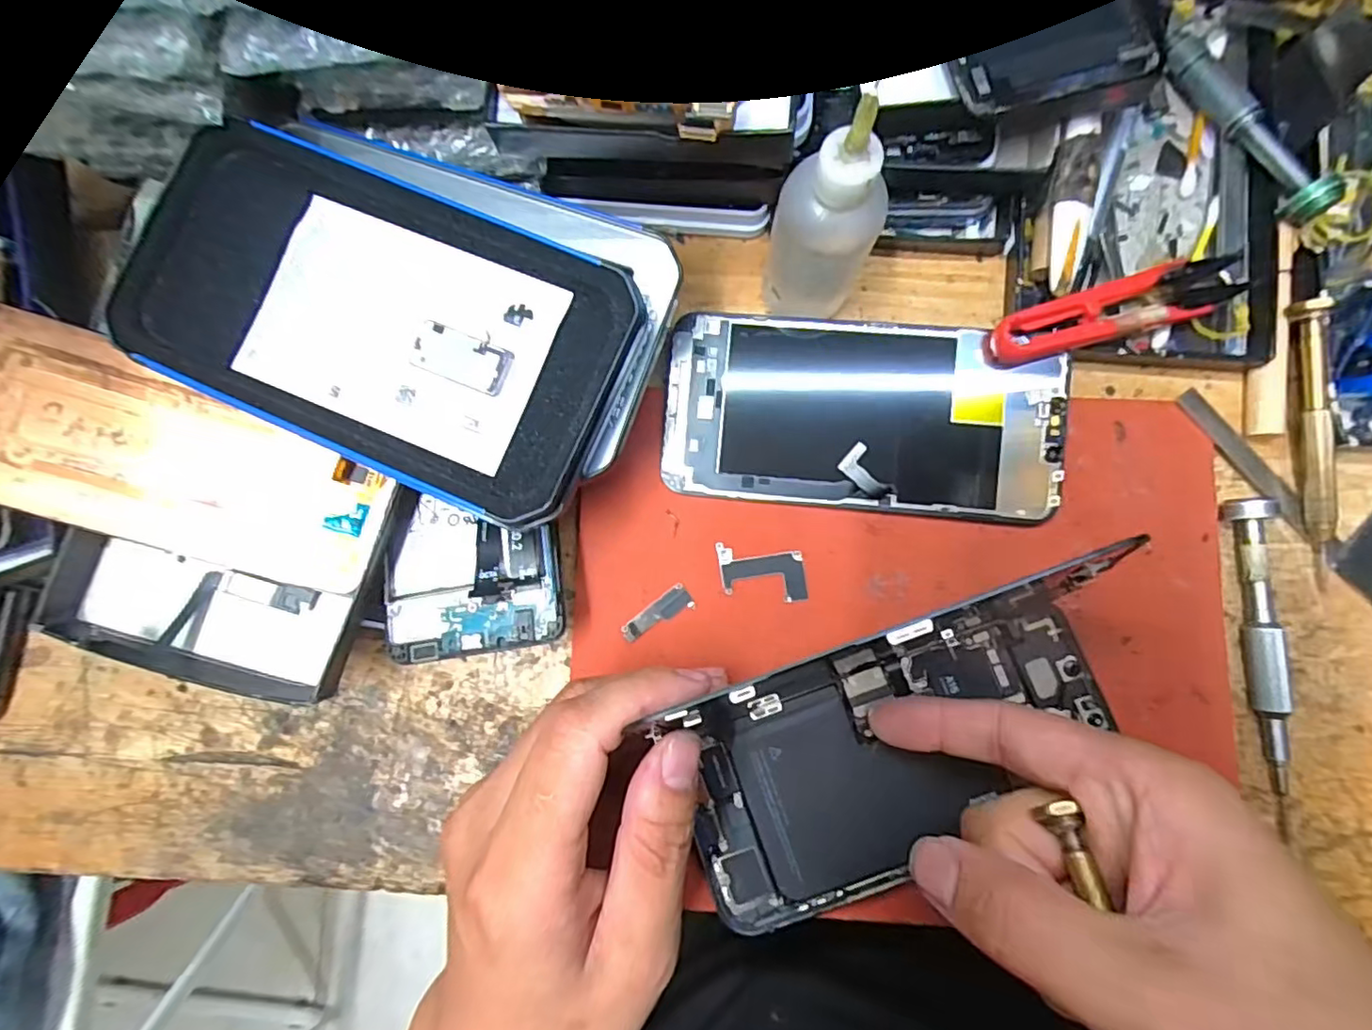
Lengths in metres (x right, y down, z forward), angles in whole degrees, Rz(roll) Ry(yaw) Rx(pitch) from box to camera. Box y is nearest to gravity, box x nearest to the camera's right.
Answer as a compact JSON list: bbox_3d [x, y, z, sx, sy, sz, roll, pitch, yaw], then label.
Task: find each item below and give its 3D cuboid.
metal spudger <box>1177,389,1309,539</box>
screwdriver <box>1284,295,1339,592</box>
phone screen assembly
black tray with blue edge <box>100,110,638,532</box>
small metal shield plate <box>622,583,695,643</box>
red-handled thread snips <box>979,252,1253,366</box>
[{"bbox_3d":[0.227,-0.022,0.247,0.009,0.004,0.070,-40,85,-1],"label":"metal spudger"},{"bbox_3d":[0.246,-0.028,0.238,0.008,0.015,0.109,-5,84,2],"label":"screwdriver"},{"bbox_3d":[0.070,-0.041,0.246,0.156,0.005,0.073,6,85,3],"label":"phone screen assembly"},{"bbox_3d":[-0.099,-0.065,0.205,0.157,0.019,0.092,23,86,4],"label":"black tray with blue edge"},{"bbox_3d":[-0.012,0.040,0.245,0.030,0.004,0.010,-31,84,-1],"label":"small metal shield plate"},{"bbox_3d":[0.170,-0.081,0.238,0.104,0.011,0.022,-16,84,1],"label":"red-handled thread snips"}]

